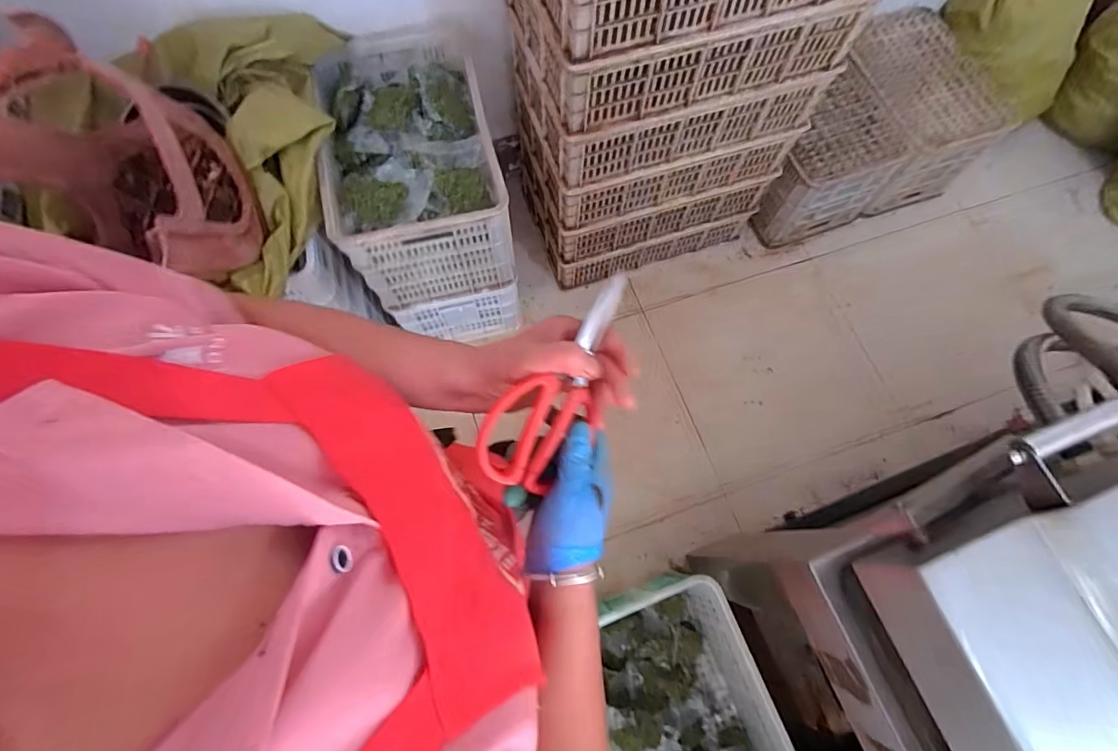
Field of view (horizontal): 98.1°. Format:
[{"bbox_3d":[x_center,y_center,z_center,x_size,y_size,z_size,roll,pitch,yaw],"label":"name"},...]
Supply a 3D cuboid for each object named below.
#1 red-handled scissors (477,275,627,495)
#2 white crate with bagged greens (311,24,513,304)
[{"bbox_3d":[-0.001,0.003,0.341,0.057,0.016,0.162,30,85,-29],"label":"red-handled scissors"},{"bbox_3d":[-0.334,-0.495,1.138,0.340,0.254,0.535,-13,72,-5],"label":"white crate with bagged greens"}]

